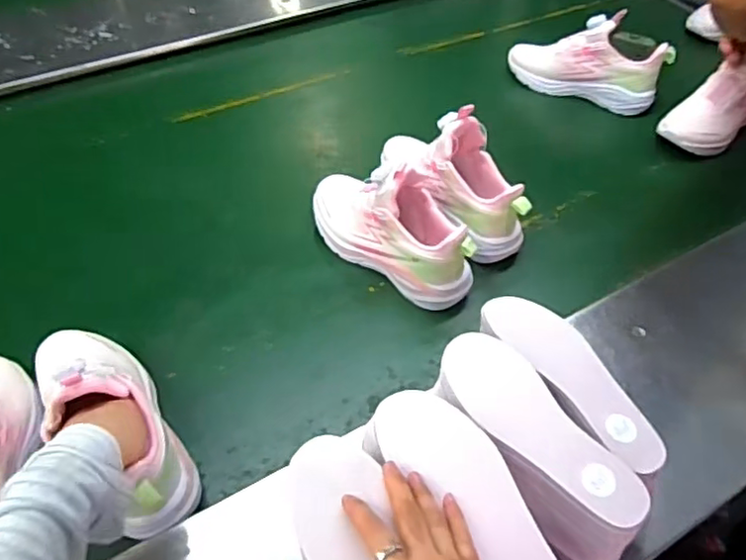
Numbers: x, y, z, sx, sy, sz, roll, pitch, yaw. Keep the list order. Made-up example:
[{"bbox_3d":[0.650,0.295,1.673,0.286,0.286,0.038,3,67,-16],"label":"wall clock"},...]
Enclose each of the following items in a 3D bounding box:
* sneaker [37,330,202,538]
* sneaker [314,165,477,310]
[{"bbox_3d":[-0.242,0.113,0.568,0.080,0.134,0.237,-32,58,-23],"label":"sneaker"},{"bbox_3d":[0.019,-0.079,0.765,0.247,0.132,0.089,33,58,24],"label":"sneaker"}]

